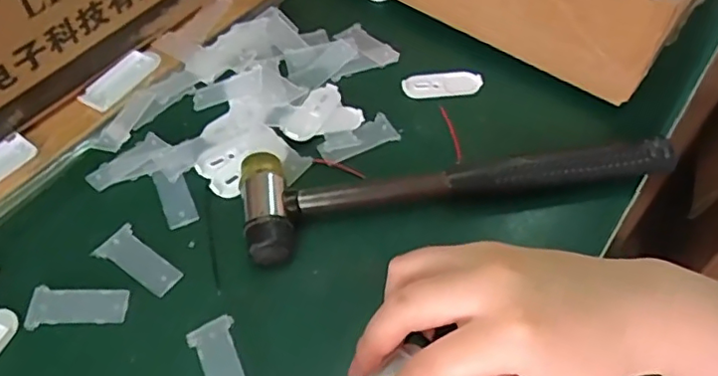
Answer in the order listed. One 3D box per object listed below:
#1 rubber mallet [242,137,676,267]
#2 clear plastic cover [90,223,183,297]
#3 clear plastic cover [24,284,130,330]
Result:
[{"bbox_3d":[0.053,-0.006,0.321,0.231,0.023,0.059,-9,56,-7],"label":"rubber mallet"},{"bbox_3d":[-0.114,0.038,0.302,0.046,0.004,0.020,32,61,20],"label":"clear plastic cover"},{"bbox_3d":[-0.138,0.058,0.286,0.047,0.004,0.020,3,55,1],"label":"clear plastic cover"}]

